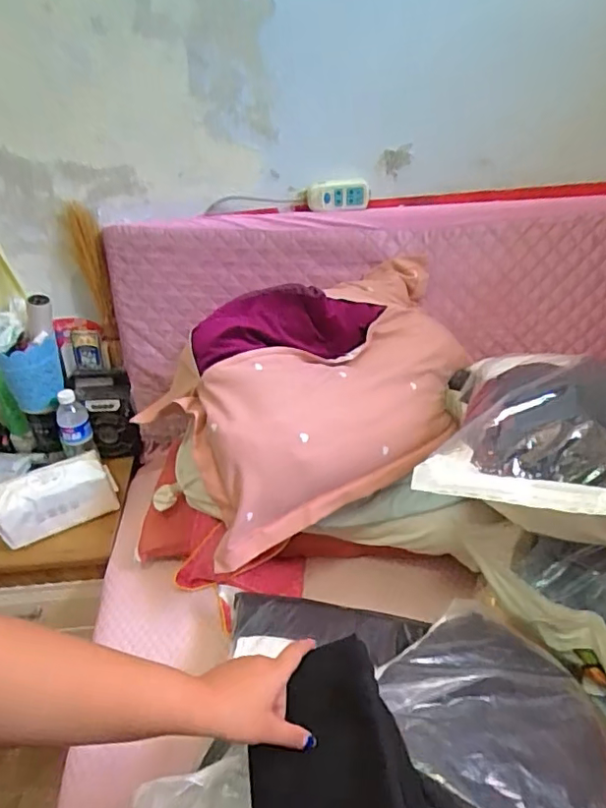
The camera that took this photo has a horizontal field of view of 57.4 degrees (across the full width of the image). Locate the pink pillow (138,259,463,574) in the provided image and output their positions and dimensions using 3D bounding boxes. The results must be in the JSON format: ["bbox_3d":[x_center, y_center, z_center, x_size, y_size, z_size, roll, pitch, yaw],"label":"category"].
[{"bbox_3d":[0.031,-0.044,0.992,0.625,0.245,0.394,-31,44,-34],"label":"pink pillow"}]

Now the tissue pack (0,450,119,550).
[{"bbox_3d":[-0.508,0.186,1.123,0.232,0.103,0.113,-22,39,-25],"label":"tissue pack"}]

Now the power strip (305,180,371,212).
[{"bbox_3d":[0.069,-0.412,1.093,0.122,0.053,0.029,-4,35,-2],"label":"power strip"}]

